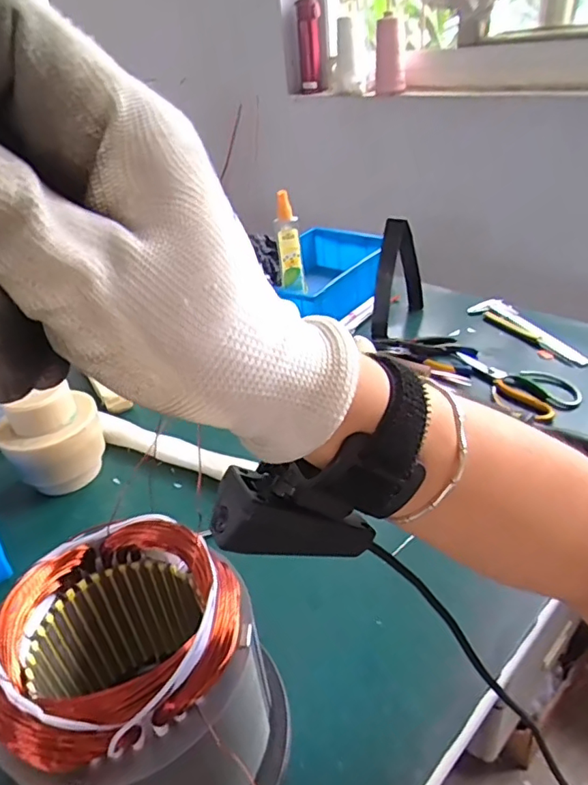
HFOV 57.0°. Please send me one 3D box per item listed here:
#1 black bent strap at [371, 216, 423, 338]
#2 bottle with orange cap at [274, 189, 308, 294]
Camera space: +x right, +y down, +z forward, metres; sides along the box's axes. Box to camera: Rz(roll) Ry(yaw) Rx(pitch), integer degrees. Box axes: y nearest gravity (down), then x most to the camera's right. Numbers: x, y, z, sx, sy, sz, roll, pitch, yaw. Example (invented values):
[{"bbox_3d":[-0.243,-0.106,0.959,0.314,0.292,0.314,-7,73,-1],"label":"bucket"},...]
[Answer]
[{"bbox_3d":[0.175,-0.200,0.895,0.033,0.172,0.150,17,40,31],"label":"black bent strap"},{"bbox_3d":[-0.007,-0.250,0.909,0.038,0.158,0.032,-9,34,-3],"label":"bottle with orange cap"}]

